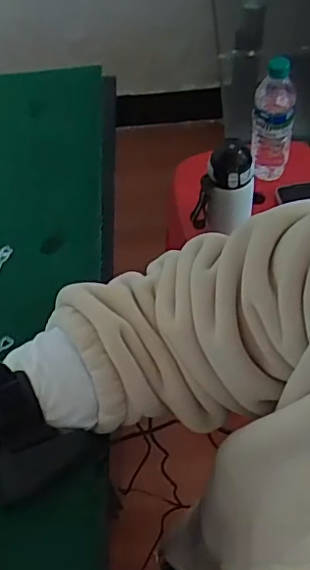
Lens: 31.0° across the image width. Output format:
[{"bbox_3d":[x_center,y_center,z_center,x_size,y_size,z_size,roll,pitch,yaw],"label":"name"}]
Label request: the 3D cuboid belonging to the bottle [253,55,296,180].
[{"bbox_3d":[0.197,-0.270,0.932,0.068,0.228,0.060,8,57,9],"label":"bottle"}]

